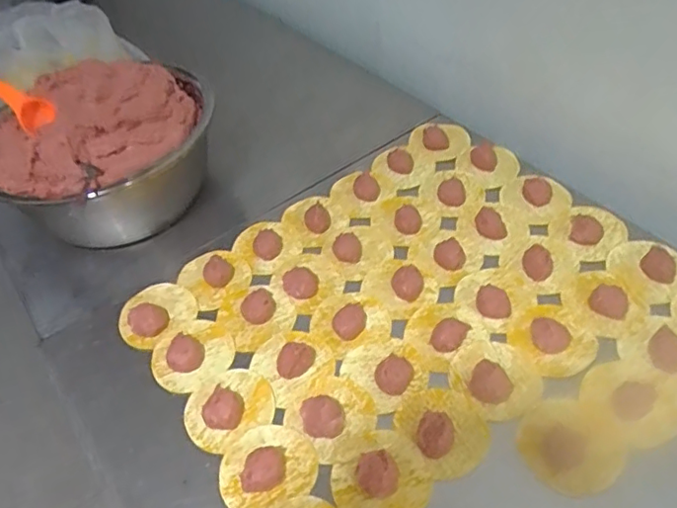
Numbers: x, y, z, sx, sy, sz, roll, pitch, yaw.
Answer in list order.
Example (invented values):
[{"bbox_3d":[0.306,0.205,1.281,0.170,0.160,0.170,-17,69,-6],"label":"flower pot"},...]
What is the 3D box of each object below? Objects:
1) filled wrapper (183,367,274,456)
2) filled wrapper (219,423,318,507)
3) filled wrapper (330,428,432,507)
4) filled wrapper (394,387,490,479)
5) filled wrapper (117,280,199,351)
[{"bbox_3d":[-0.103,0.139,0.544,0.082,0.015,0.073,-25,49,-15],"label":"filled wrapper"},{"bbox_3d":[-0.064,0.181,0.505,0.084,0.021,0.073,-26,49,-16],"label":"filled wrapper"},{"bbox_3d":[0.037,0.187,0.488,0.081,0.023,0.072,-34,52,-22],"label":"filled wrapper"},{"bbox_3d":[0.095,0.150,0.514,0.068,0.019,0.077,-26,49,-16],"label":"filled wrapper"},{"bbox_3d":[-0.197,0.061,0.631,0.084,0.020,0.071,-37,53,-24],"label":"filled wrapper"}]

